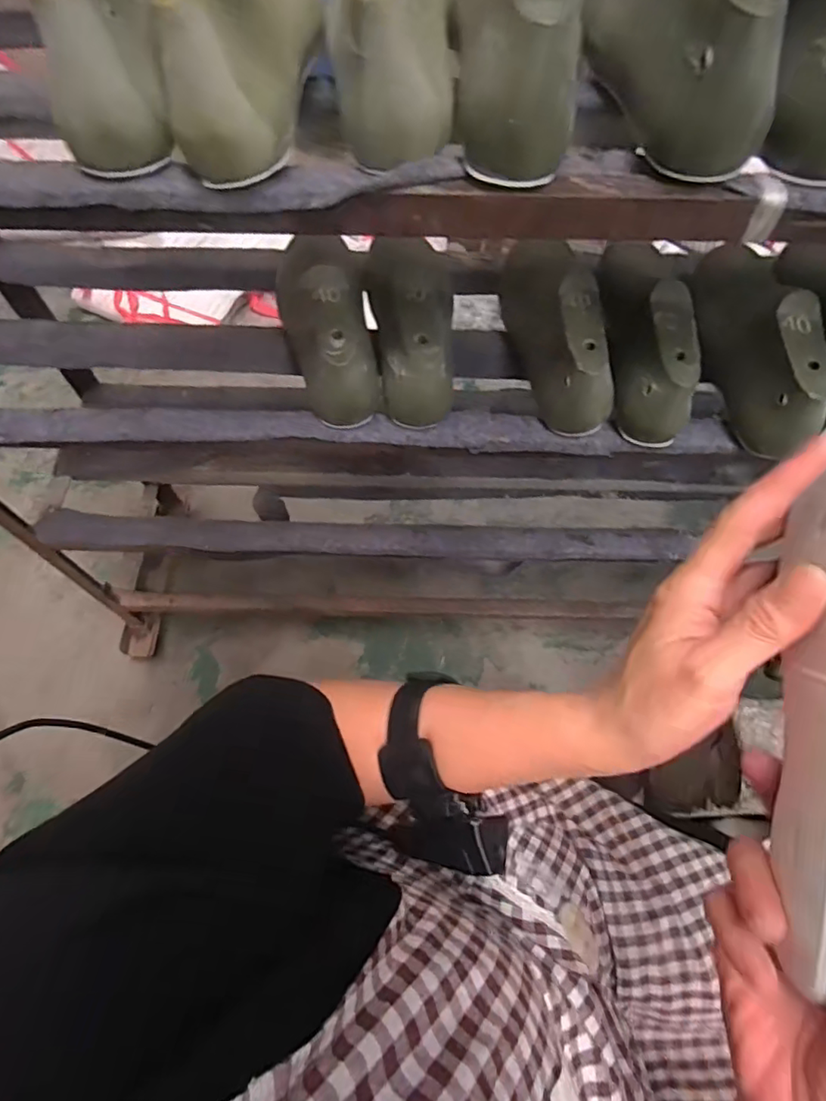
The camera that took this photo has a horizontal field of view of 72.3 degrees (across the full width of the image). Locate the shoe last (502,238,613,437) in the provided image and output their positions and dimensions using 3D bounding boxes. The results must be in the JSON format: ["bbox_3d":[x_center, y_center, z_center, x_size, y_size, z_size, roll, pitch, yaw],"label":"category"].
[{"bbox_3d":[0.131,-0.225,0.527,0.073,0.078,0.245,-1,63,-1],"label":"shoe last"}]

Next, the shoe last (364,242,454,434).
[{"bbox_3d":[0.002,-0.233,0.534,0.081,0.076,0.248,-5,63,-3],"label":"shoe last"}]

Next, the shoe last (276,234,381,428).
[{"bbox_3d":[-0.082,-0.221,0.527,0.081,0.080,0.210,-8,63,-5],"label":"shoe last"}]

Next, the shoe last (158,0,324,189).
[{"bbox_3d":[-0.092,-0.302,0.314,0.057,0.087,0.200,1,63,0],"label":"shoe last"}]

